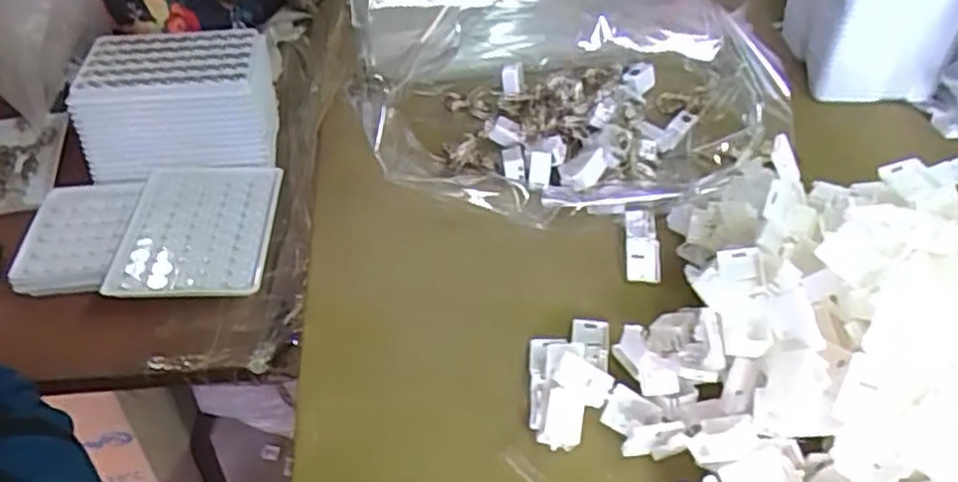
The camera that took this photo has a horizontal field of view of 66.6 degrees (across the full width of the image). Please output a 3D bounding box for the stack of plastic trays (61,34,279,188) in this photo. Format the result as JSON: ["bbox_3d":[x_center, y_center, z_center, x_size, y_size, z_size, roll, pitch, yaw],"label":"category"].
[{"bbox_3d":[-0.220,-0.105,0.542,0.126,0.070,0.107,-4,41,-2],"label":"stack of plastic trays"}]

